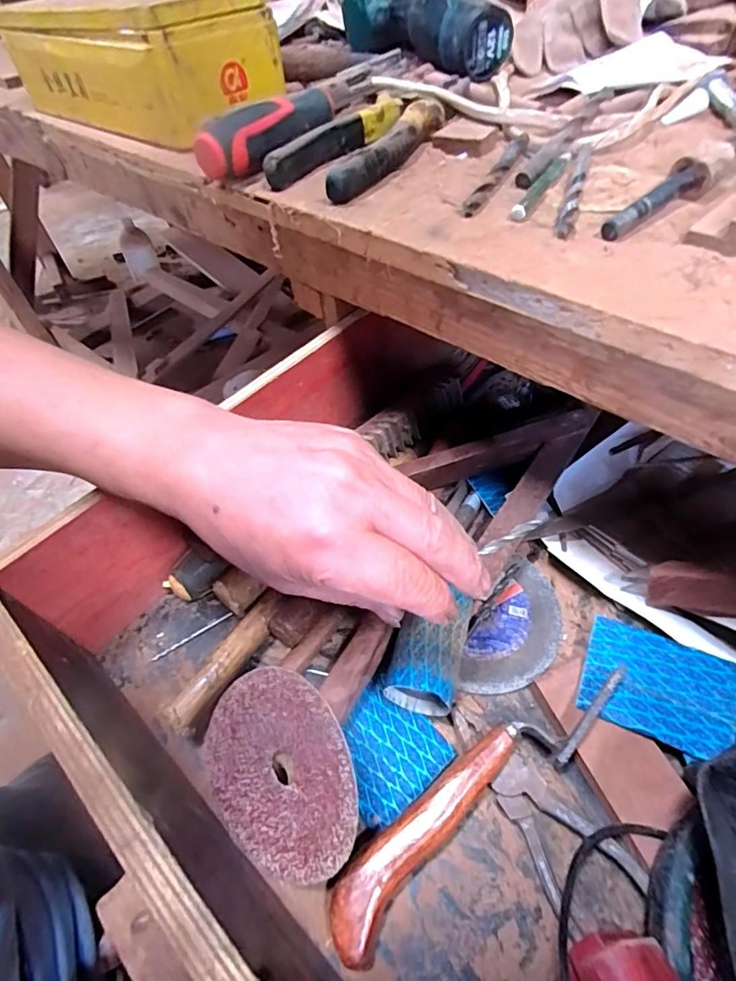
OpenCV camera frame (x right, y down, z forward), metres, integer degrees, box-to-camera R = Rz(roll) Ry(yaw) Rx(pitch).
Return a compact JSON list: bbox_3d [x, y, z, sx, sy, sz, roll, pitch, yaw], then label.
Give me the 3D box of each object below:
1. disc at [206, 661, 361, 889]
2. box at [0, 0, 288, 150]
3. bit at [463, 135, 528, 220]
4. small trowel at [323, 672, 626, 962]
[{"bbox_3d":[-0.043,0.137,0.240,0.092,0.007,0.090,-4,83,32],"label":"disc"},{"bbox_3d":[-0.185,-0.347,0.395,0.230,0.074,0.111,31,62,25],"label":"box"},{"bbox_3d":[0.076,-0.184,0.284,0.008,0.006,0.098,20,58,20],"label":"bit"},{"bbox_3d":[0.058,0.151,0.247,0.181,0.021,0.033,-32,57,-18],"label":"small trowel"}]

